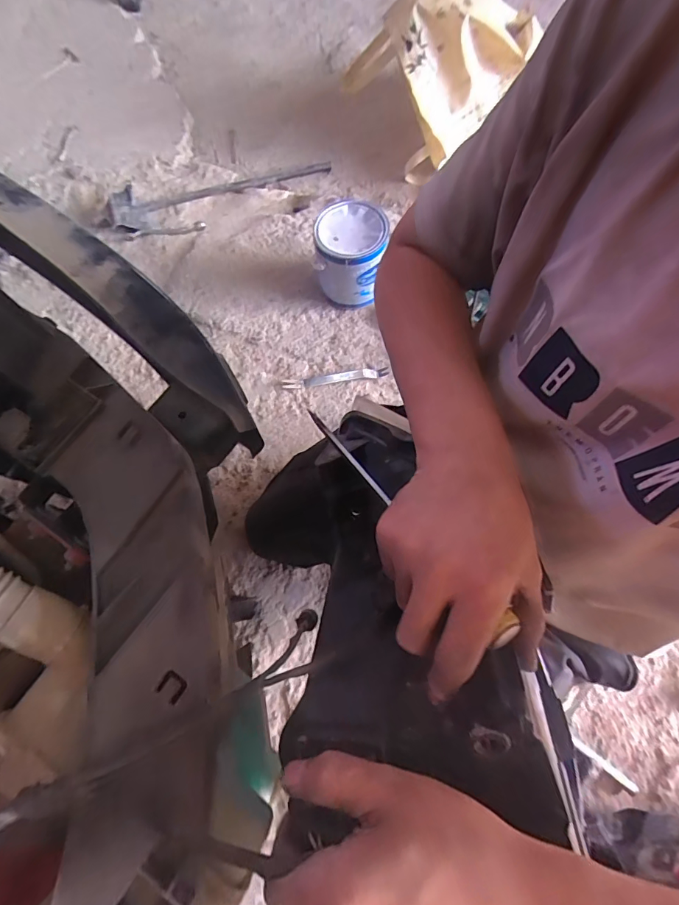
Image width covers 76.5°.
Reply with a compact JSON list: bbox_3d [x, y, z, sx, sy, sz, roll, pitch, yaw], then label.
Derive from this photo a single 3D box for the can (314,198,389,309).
[{"bbox_3d":[0.025,-0.429,0.948,0.140,0.174,0.151,0,72,0],"label":"can"}]

